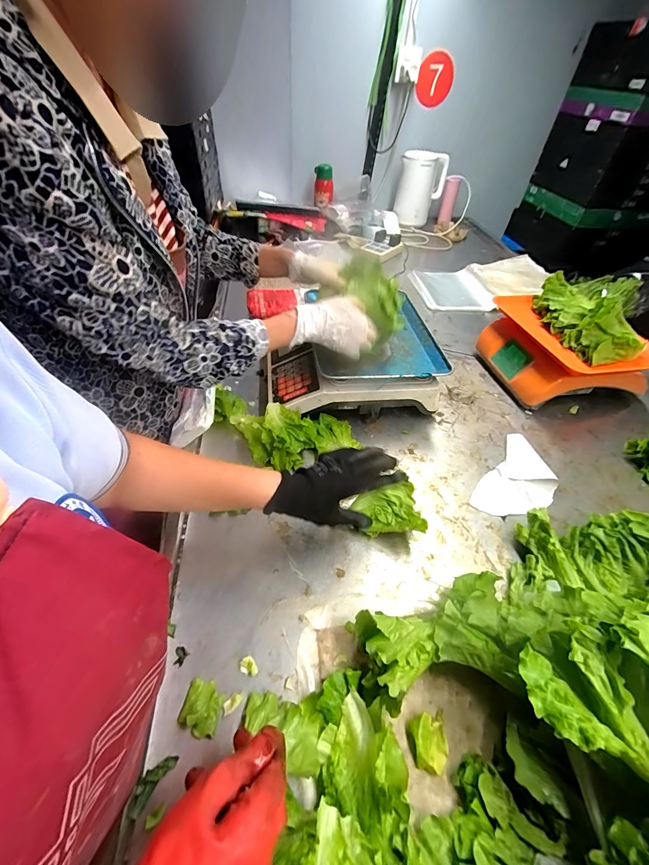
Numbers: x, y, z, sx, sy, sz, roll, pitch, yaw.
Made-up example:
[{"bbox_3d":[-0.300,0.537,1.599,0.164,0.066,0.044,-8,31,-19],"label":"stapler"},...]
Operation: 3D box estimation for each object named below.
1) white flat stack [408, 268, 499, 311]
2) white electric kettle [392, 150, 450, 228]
[{"bbox_3d":[0.397,-0.456,1.068,0.196,0.029,0.259,-1,47,-5],"label":"white flat stack"},{"bbox_3d":[0.384,-0.984,1.383,0.180,0.233,0.119,13,47,9],"label":"white electric kettle"}]

